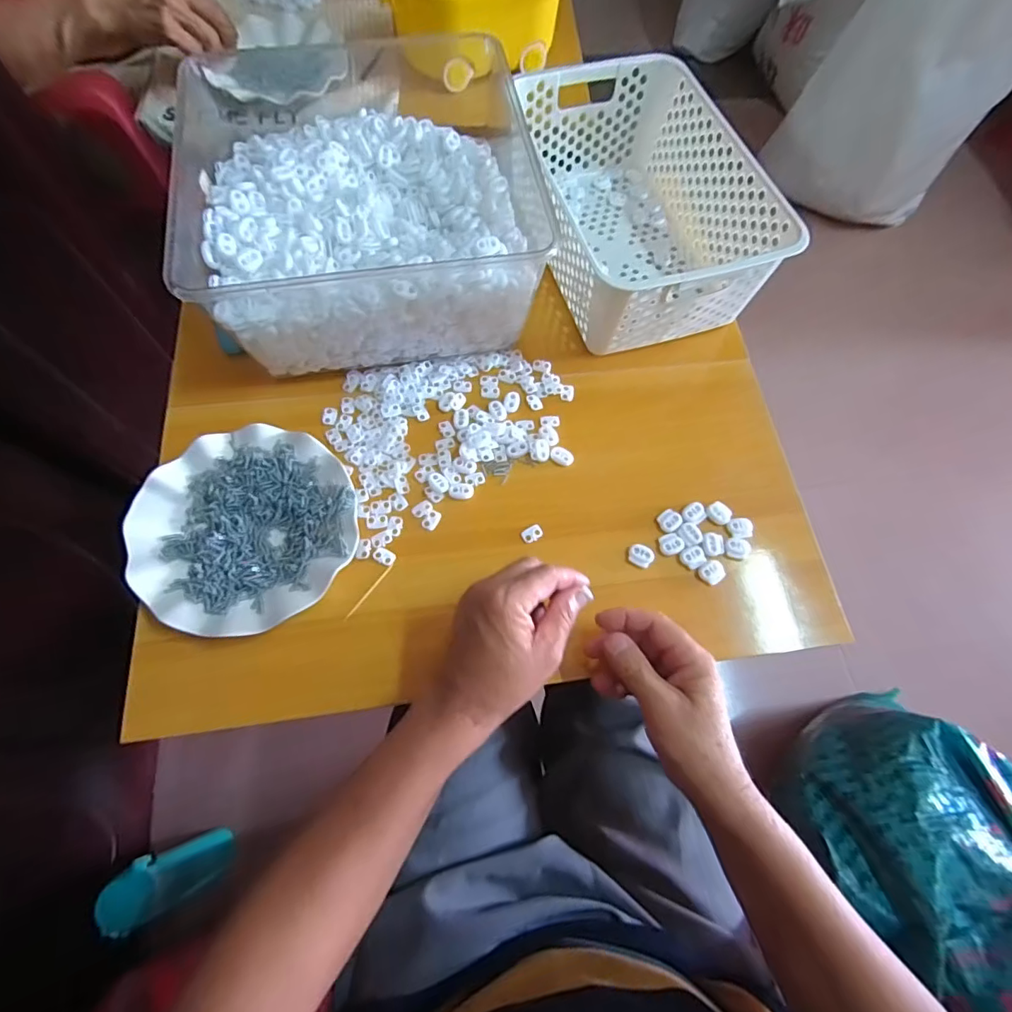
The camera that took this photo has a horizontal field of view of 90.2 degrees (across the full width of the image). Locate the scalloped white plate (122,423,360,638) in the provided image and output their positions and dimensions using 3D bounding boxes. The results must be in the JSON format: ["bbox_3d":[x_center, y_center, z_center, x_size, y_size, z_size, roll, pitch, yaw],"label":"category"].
[{"bbox_3d":[-0.225,0.017,0.438,0.179,0.022,0.176,1,68,-3],"label":"scalloped white plate"}]

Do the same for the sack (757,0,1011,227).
[{"bbox_3d":[0.915,-1.005,1.102,0.371,0.651,0.294,30,69,9],"label":"sack"}]

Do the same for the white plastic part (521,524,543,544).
[{"bbox_3d":[0.024,0.027,0.463,0.019,0.010,0.014,-26,71,-13],"label":"white plastic part"}]

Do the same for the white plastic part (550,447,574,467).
[{"bbox_3d":[0.055,-0.048,0.488,0.023,0.005,0.015,30,69,9],"label":"white plastic part"}]

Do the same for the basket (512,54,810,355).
[{"bbox_3d":[0.139,-0.322,0.544,0.187,0.115,0.299,-14,69,-9],"label":"basket"}]

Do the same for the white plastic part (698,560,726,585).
[{"bbox_3d":[0.183,0.059,0.447,0.020,0.008,0.020,-29,72,-14],"label":"white plastic part"}]

